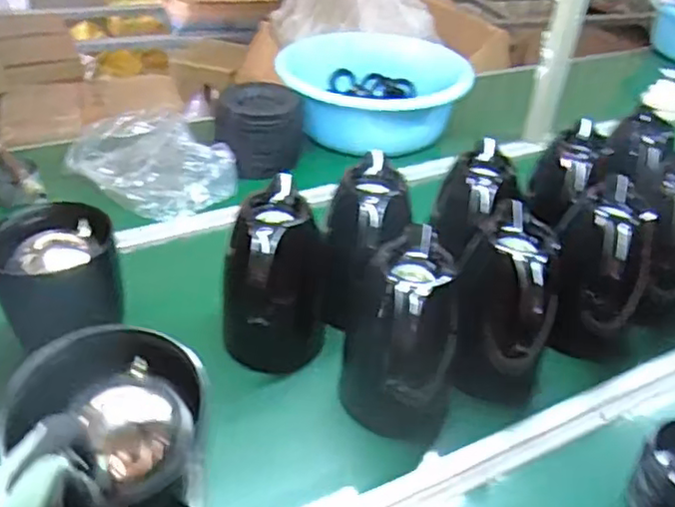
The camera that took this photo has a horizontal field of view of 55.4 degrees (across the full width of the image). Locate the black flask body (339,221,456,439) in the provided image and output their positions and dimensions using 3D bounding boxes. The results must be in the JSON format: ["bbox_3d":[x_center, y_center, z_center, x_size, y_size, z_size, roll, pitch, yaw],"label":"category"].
[{"bbox_3d":[0.074,0.096,0.684,0.102,0.199,0.132,-11,39,-20],"label":"black flask body"}]

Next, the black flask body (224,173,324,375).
[{"bbox_3d":[-0.071,0.033,0.745,0.120,0.189,0.130,-5,37,-12],"label":"black flask body"}]

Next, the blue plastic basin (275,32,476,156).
[{"bbox_3d":[0.071,-0.332,1.315,0.375,0.122,0.416,4,36,0],"label":"blue plastic basin"}]

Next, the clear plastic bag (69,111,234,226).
[{"bbox_3d":[-0.315,-0.155,1.076,0.214,0.074,0.280,-22,43,-31],"label":"clear plastic bag"}]

